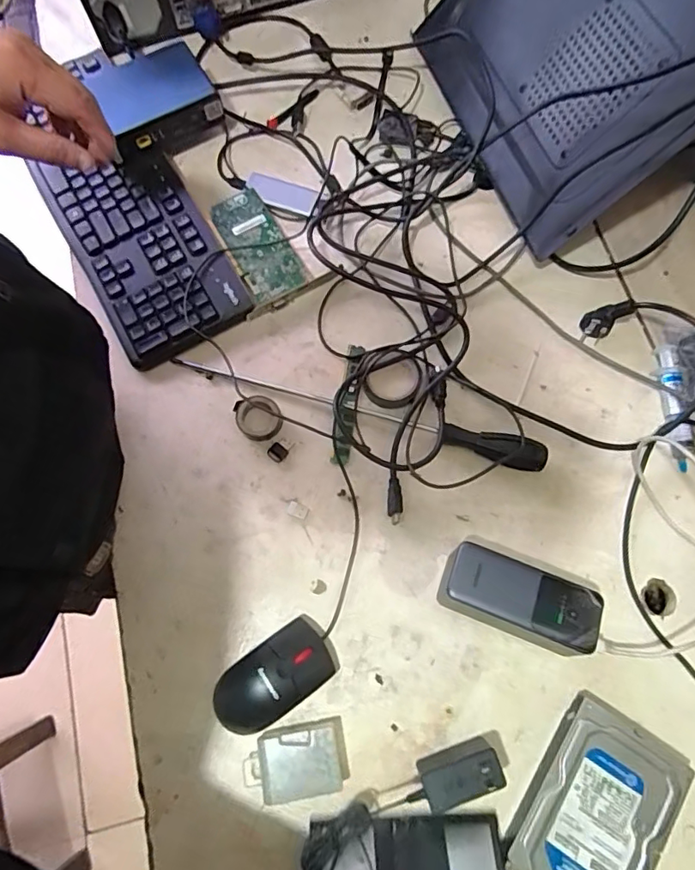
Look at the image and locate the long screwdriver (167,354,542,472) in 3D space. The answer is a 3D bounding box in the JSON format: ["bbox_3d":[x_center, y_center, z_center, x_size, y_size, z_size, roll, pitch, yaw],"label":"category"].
[{"bbox_3d":[0.004,-0.024,0.542,0.392,0.026,0.027,14,77,5],"label":"long screwdriver"}]

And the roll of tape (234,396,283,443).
[{"bbox_3d":[-0.091,-0.017,0.548,0.048,0.021,0.045,0,76,1],"label":"roll of tape"}]

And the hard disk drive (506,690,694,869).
[{"bbox_3d":[0.207,0.309,0.436,0.098,0.030,0.147,33,78,11],"label":"hard disk drive"}]

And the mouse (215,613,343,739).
[{"bbox_3d":[-0.066,0.220,0.475,0.113,0.035,0.061,-34,76,-7],"label":"mouse"}]

